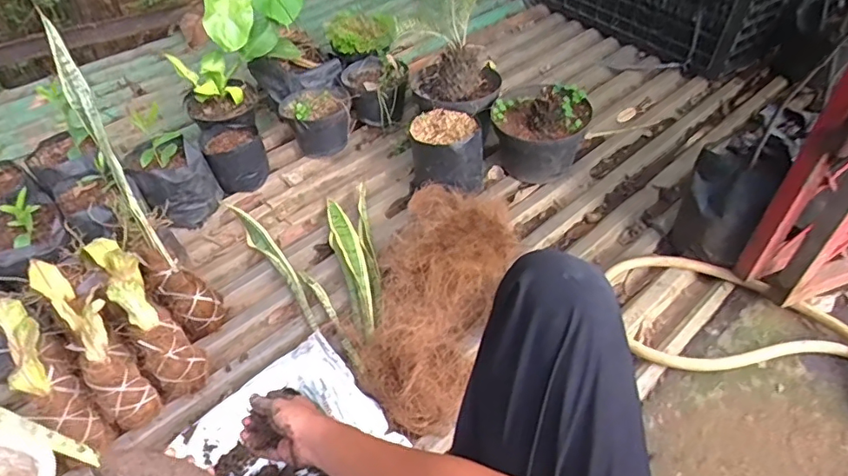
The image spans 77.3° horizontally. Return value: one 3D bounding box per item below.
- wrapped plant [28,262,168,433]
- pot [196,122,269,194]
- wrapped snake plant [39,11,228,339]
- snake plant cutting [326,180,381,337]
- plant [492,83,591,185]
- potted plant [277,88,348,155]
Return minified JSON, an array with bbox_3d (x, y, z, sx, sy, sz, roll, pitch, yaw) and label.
[{"bbox_3d":[-0.533,0.157,0.842,0.078,0.078,0.322,-34,79,-32],"label":"wrapped plant"},{"bbox_3d":[-0.443,-0.189,1.255,0.130,0.118,0.130,-23,48,-18],"label":"pot"},{"bbox_3d":[-0.486,-0.077,0.887,0.091,0.550,0.096,-30,23,-29],"label":"wrapped snake plant"},{"bbox_3d":[-0.142,0.035,1.064,0.083,0.035,0.389,-7,47,-9],"label":"snake plant cutting"},{"bbox_3d":[0.256,-0.231,1.209,0.196,0.182,0.168,27,52,27],"label":"plant"},{"bbox_3d":[-0.263,-0.290,1.330,0.164,0.150,0.172,-16,46,-12],"label":"potted plant"}]

